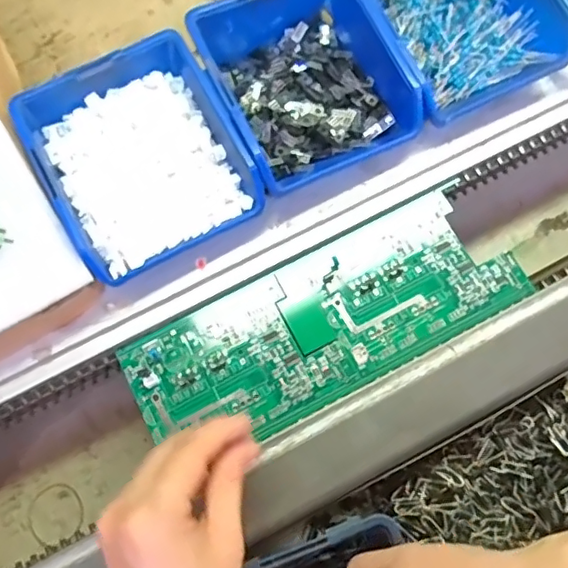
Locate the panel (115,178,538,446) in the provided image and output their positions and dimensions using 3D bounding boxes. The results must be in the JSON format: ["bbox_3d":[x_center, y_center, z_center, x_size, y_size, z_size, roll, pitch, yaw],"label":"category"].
[{"bbox_3d":[0.027,0.026,0.374,0.256,0.007,0.095,-27,78,-7],"label":"panel"}]

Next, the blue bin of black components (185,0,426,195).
[{"bbox_3d":[0.012,-0.142,0.388,0.121,0.055,0.140,-26,77,-6],"label":"blue bin of black components"}]

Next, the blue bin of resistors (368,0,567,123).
[{"bbox_3d":[0.122,-0.190,0.398,0.120,0.049,0.129,-26,77,-6],"label":"blue bin of resistors"}]

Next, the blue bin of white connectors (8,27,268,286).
[{"bbox_3d":[-0.090,-0.078,0.366,0.118,0.050,0.129,-28,77,-7],"label":"blue bin of white connectors"}]

